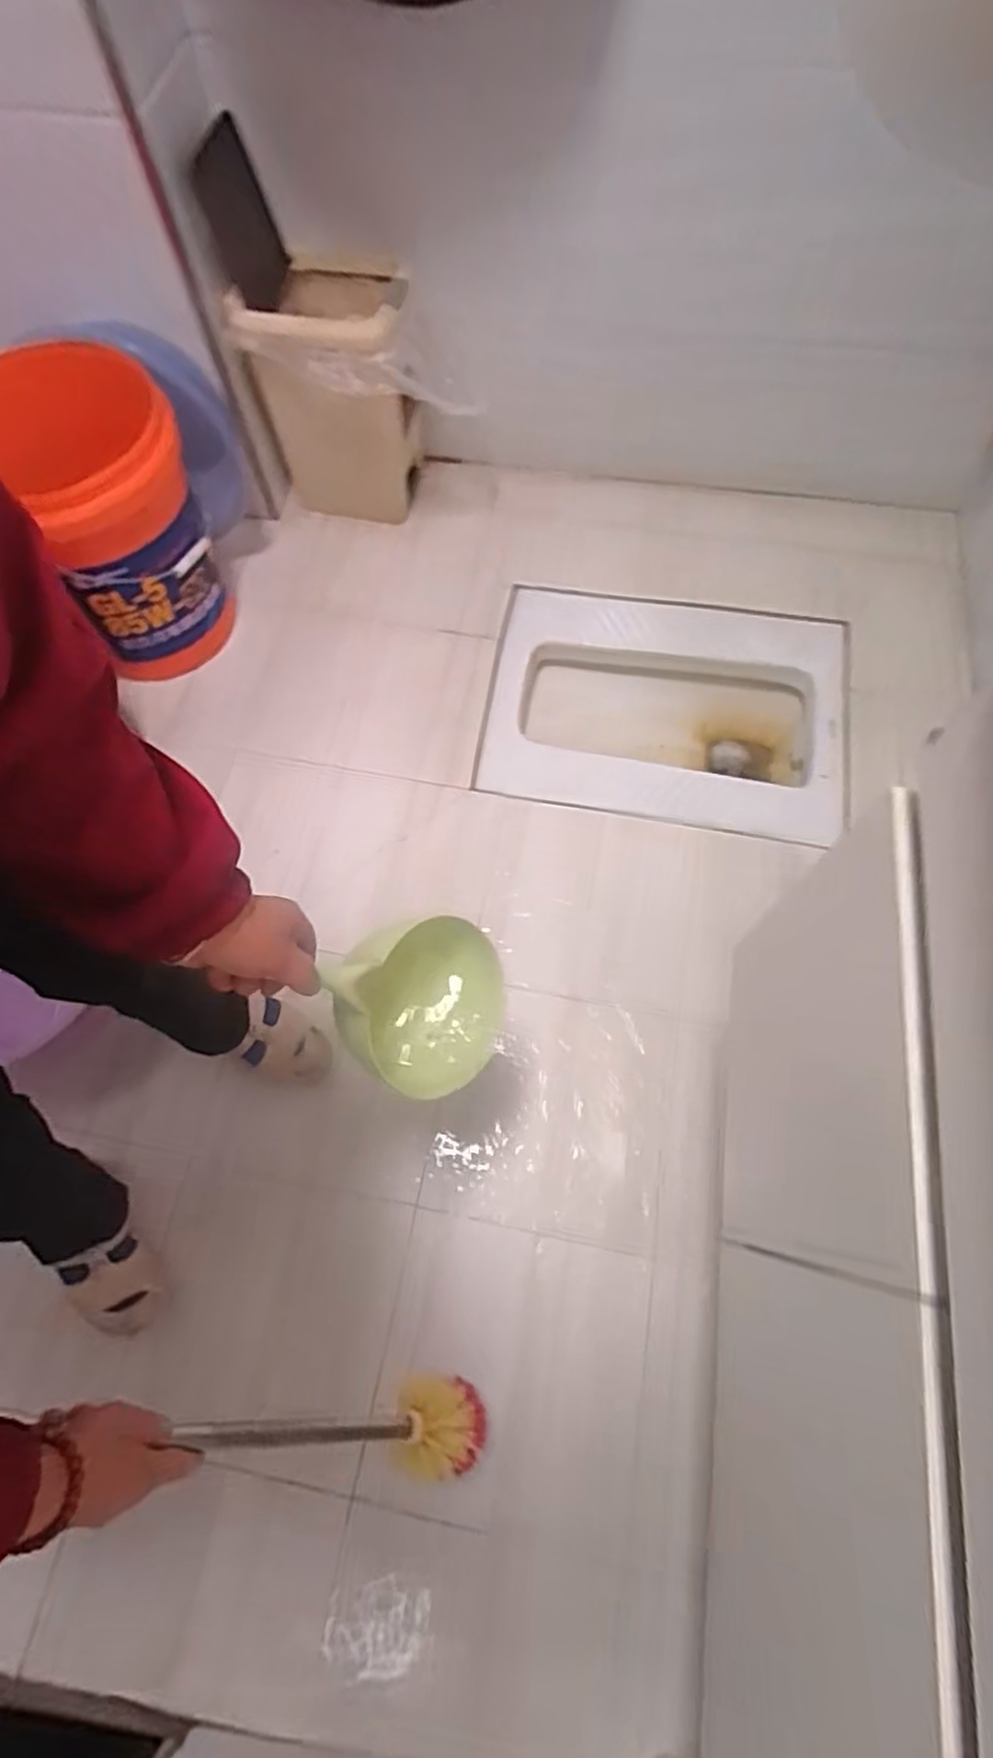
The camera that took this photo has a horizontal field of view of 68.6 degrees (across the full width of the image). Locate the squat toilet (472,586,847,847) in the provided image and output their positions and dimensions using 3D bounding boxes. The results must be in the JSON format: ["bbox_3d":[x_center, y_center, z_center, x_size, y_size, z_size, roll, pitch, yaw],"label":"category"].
[{"bbox_3d":[0.276,-0.255,1.258,0.574,0.173,0.428,10,69,5],"label":"squat toilet"}]

